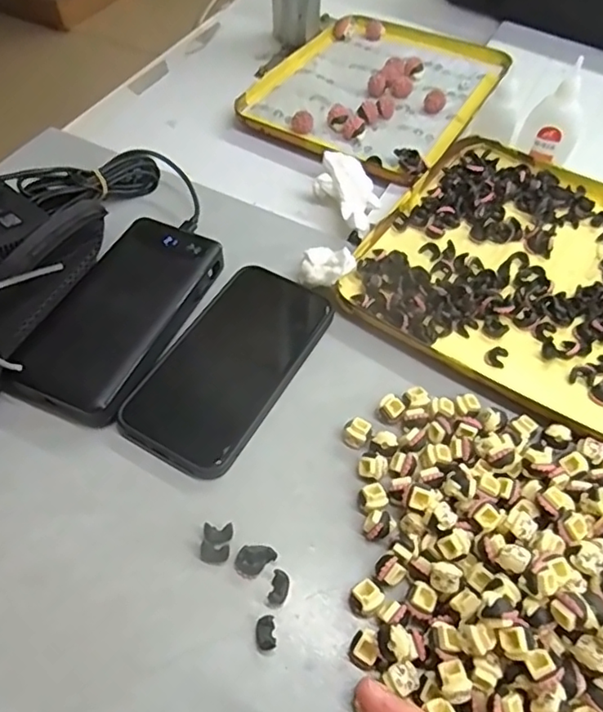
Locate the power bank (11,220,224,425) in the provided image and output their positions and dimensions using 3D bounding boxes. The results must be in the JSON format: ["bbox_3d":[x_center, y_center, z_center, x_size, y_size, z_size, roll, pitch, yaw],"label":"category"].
[{"bbox_3d":[-0.120,-0.030,0.387,0.073,0.022,0.161,20,56,12],"label":"power bank"}]

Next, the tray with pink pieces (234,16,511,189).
[{"bbox_3d":[0.080,-0.271,0.584,0.203,0.028,0.262,26,57,16],"label":"tray with pink pieces"}]

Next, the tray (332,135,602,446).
[{"bbox_3d":[0.183,-0.065,0.436,0.240,0.026,0.245,29,58,18],"label":"tray"}]

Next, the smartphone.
[{"bbox_3d":[-0.045,0.003,0.379,0.078,0.012,0.155,25,57,16],"label":"smartphone"}]

